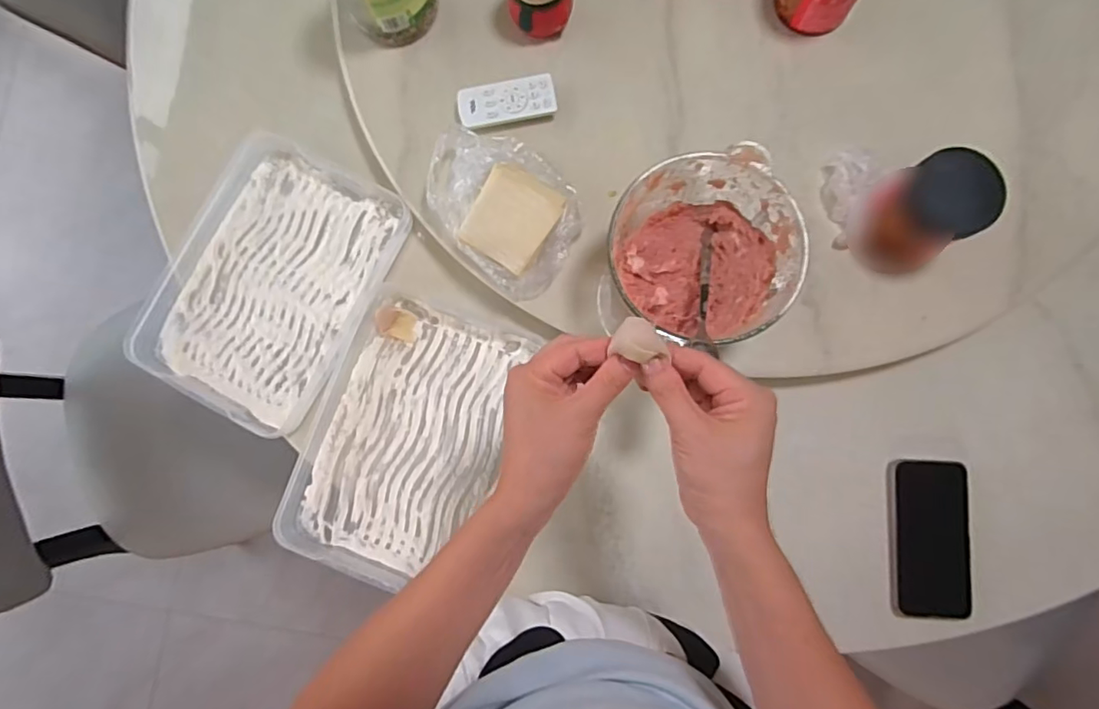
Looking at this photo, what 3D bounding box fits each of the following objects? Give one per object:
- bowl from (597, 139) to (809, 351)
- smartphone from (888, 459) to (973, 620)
[{"bbox_3d":[0.139,-0.094,0.536,0.173,0.093,0.166,0,83,2],"label":"bowl"},{"bbox_3d":[0.404,0.193,0.587,0.082,0.005,0.159,2,83,3],"label":"smartphone"}]

